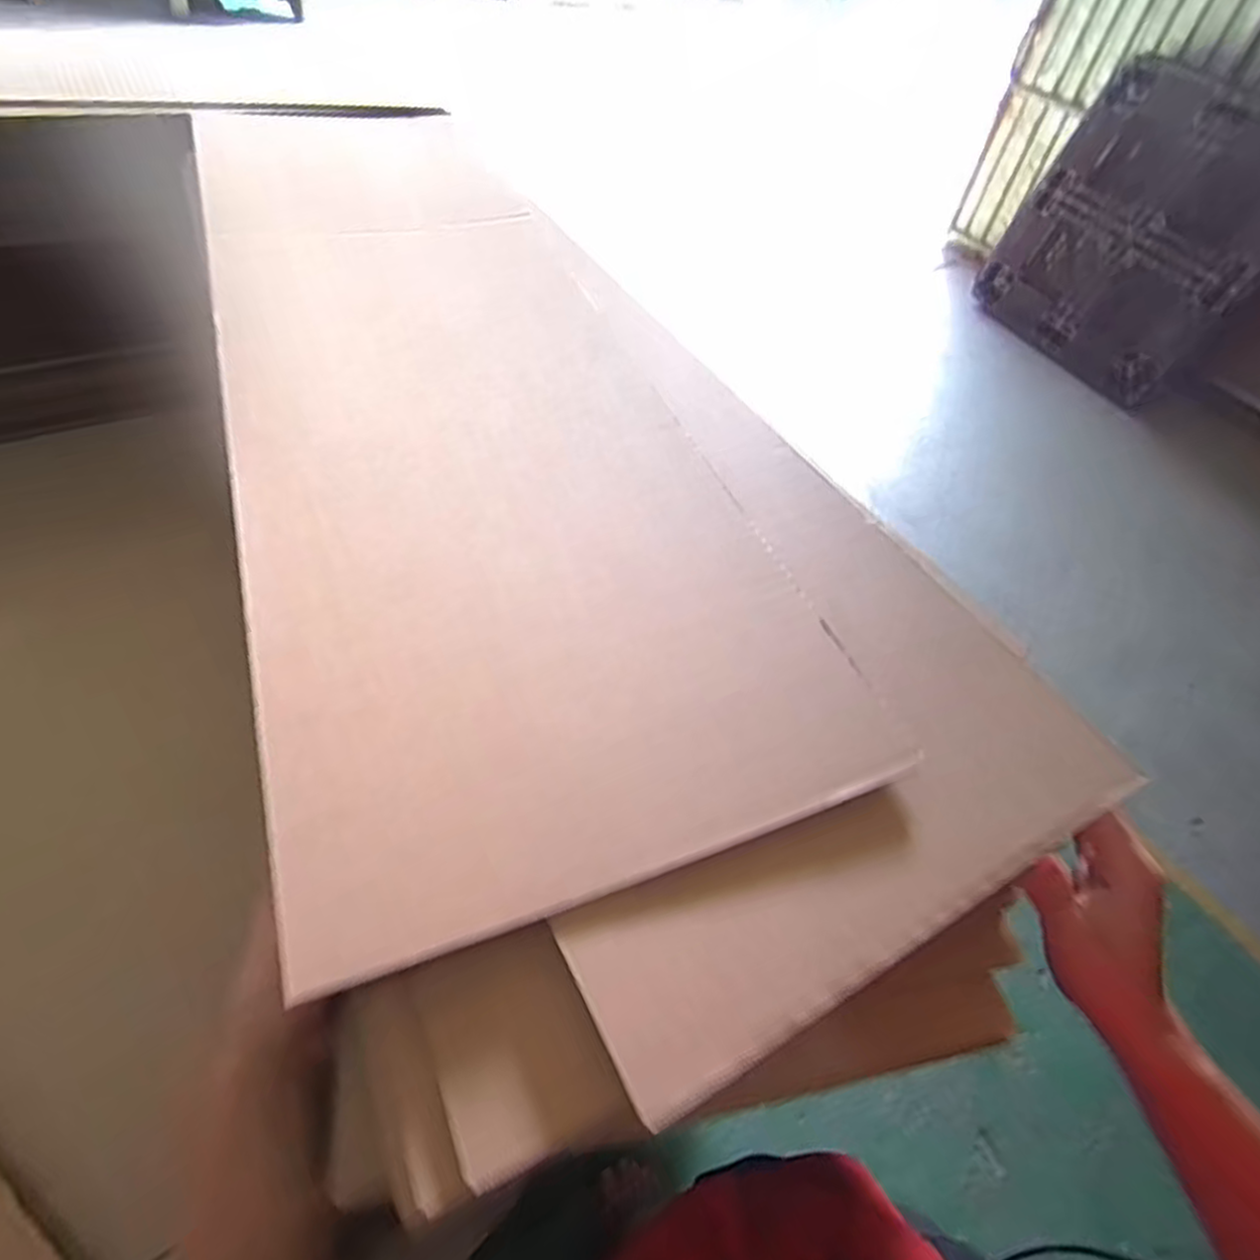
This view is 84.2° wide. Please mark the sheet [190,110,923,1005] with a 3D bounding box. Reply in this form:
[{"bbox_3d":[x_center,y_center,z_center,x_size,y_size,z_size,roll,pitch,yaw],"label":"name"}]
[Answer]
[{"bbox_3d":[-0.155,-0.223,0.533,0.284,0.014,0.864,-14,55,-20],"label":"sheet"}]

